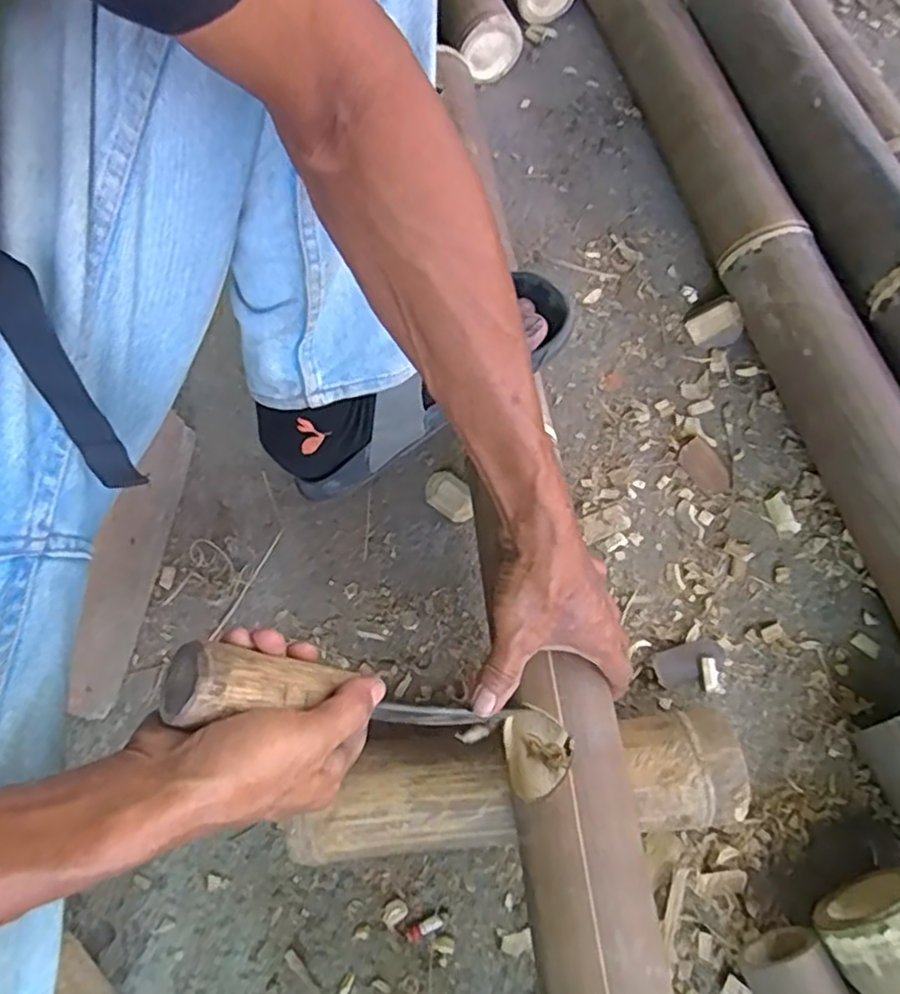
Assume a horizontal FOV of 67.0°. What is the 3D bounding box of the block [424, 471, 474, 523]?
[{"bbox_3d":[0.001,0.000,0.636,0.055,0.013,0.034,42,77,16],"label":"block"}]

